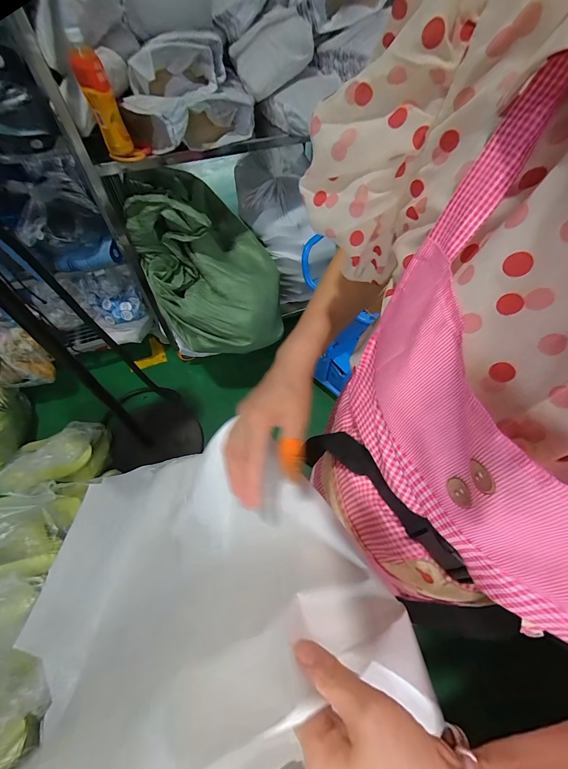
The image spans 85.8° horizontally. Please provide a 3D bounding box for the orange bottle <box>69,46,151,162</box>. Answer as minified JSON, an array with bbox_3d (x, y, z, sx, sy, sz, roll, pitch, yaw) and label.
[{"bbox_3d":[-0.456,-0.719,0.800,0.090,0.225,0.091,-33,30,-21],"label":"orange bottle"}]

